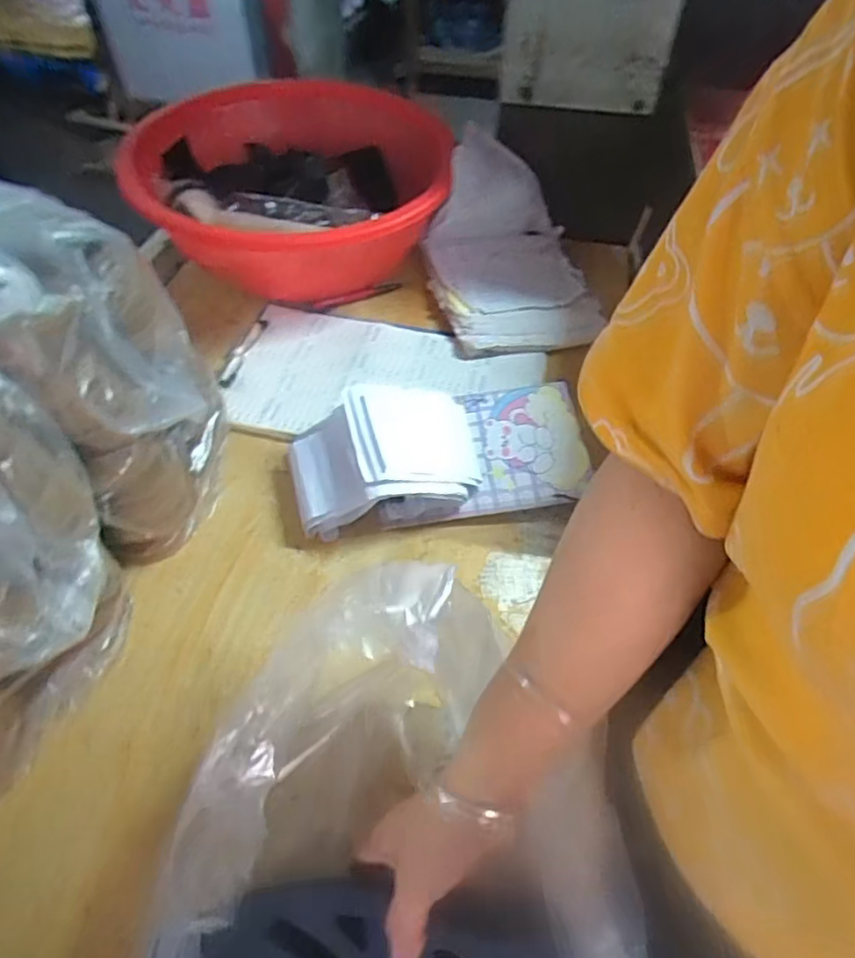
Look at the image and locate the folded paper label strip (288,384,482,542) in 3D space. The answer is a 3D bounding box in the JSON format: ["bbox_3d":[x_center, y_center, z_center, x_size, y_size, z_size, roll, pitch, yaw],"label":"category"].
[{"bbox_3d":[-0.039,-0.025,0.584,0.183,0.074,0.131,-12,54,-10],"label":"folded paper label strip"}]

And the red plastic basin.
[{"bbox_3d":[-0.171,-0.389,0.804,0.380,0.138,0.415,1,53,-1],"label":"red plastic basin"}]

